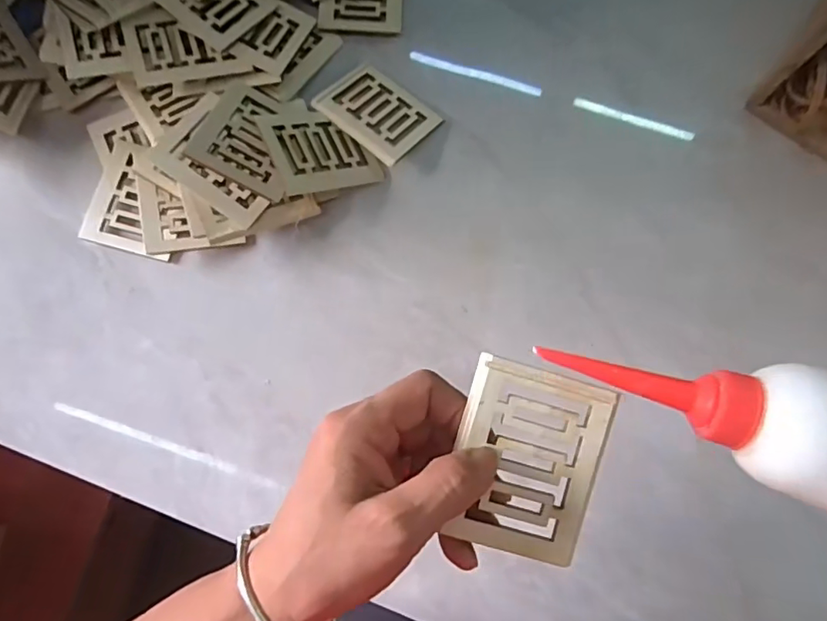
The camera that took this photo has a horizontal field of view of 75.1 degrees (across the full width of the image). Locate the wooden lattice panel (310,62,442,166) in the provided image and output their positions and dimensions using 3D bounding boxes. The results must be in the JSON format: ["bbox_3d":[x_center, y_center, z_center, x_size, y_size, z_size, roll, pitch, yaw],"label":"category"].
[{"bbox_3d":[-0.027,-0.152,0.414,0.079,0.006,0.064,40,66,7],"label":"wooden lattice panel"}]

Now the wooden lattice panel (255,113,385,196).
[{"bbox_3d":[-0.067,-0.120,0.399,0.083,0.007,0.063,-17,81,-32],"label":"wooden lattice panel"}]

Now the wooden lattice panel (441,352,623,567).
[{"bbox_3d":[0.050,0.067,0.242,0.065,0.008,0.082,17,88,-5],"label":"wooden lattice panel"}]

